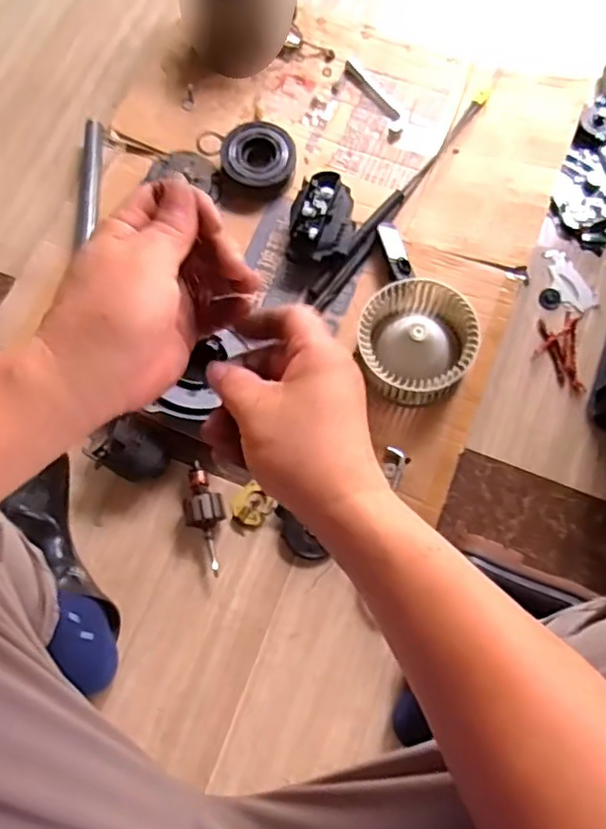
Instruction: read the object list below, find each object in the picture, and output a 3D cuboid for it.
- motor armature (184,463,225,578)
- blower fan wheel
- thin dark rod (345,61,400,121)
[{"bbox_3d":[-0.115,0.122,0.734,0.044,0.049,0.127,-4,73,-1],"label":"motor armature"},{"bbox_3d":[0.139,-0.091,0.767,0.136,0.066,0.142,0,73,0],"label":"blower fan wheel"},{"bbox_3d":[0.106,-0.487,0.939,0.020,0.009,0.130,-35,76,-9],"label":"thin dark rod"}]

